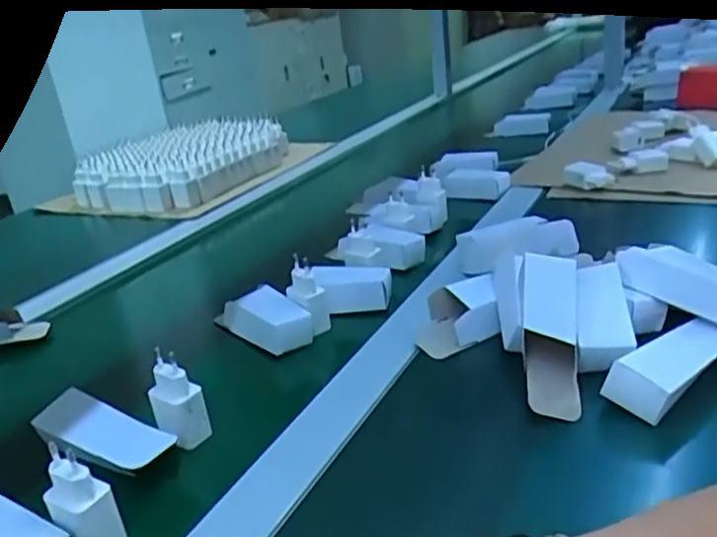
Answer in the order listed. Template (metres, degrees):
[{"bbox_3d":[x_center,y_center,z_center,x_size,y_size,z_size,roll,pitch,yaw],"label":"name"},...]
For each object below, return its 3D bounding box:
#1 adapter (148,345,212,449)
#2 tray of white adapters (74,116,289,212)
[{"bbox_3d":[-0.143,0.104,0.522,0.040,0.071,0.025,12,27,35],"label":"adapter"},{"bbox_3d":[-0.317,-0.215,1.295,0.259,0.077,0.382,10,25,30],"label":"tray of white adapters"}]

